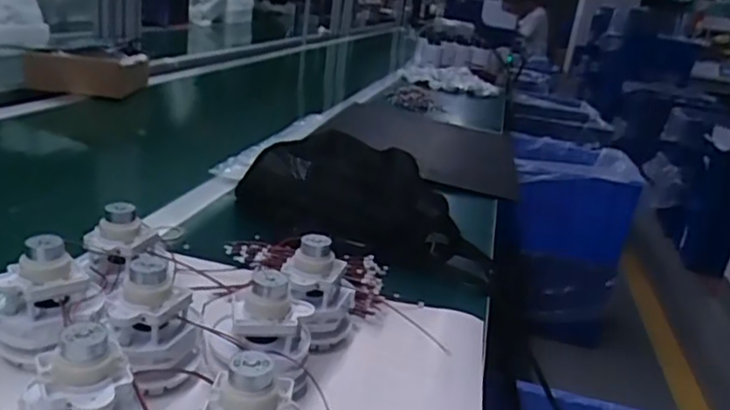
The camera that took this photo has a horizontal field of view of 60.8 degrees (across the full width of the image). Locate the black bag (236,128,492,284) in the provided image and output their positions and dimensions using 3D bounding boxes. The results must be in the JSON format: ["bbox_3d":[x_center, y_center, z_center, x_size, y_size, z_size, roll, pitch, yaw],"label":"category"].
[{"bbox_3d":[0.004,-0.009,0.683,0.265,0.092,0.102,16,21,20],"label":"black bag"}]

